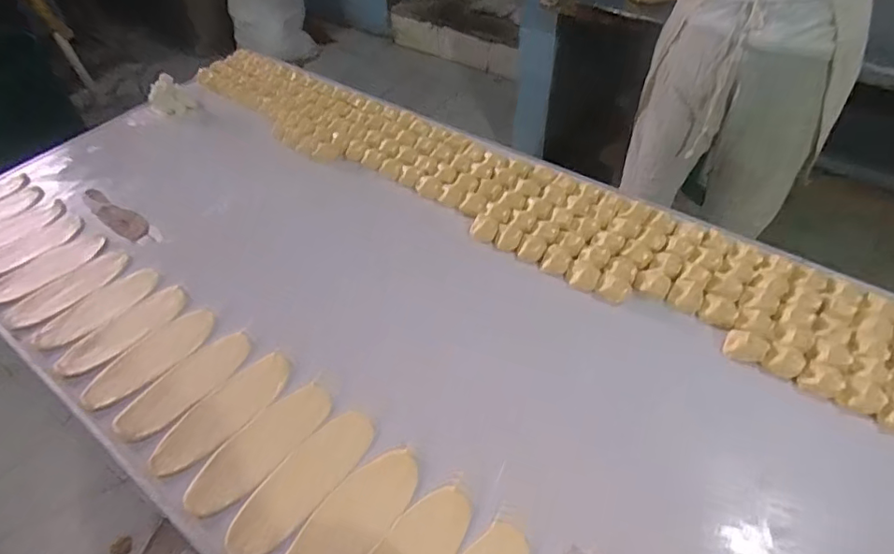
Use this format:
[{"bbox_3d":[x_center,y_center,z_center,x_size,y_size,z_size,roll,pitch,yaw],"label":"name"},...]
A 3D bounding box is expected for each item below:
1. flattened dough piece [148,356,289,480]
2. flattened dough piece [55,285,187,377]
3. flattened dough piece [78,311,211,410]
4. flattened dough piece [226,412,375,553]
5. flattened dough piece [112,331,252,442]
[{"bbox_3d":[-0.282,0.170,0.670,0.074,0.012,0.187,32,59,26],"label":"flattened dough piece"},{"bbox_3d":[-0.465,0.074,0.761,0.068,0.011,0.182,33,60,27],"label":"flattened dough piece"},{"bbox_3d":[-0.410,0.105,0.729,0.074,0.018,0.181,33,60,27],"label":"flattened dough piece"},{"bbox_3d":[-0.165,0.229,0.604,0.072,0.013,0.191,29,58,25],"label":"flattened dough piece"},{"bbox_3d":[-0.345,0.138,0.697,0.075,0.017,0.183,33,60,27],"label":"flattened dough piece"}]

